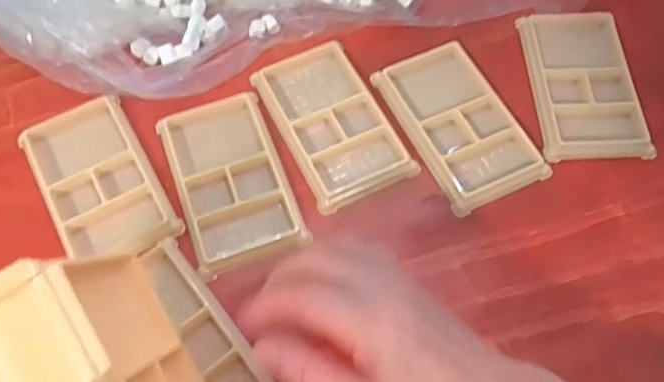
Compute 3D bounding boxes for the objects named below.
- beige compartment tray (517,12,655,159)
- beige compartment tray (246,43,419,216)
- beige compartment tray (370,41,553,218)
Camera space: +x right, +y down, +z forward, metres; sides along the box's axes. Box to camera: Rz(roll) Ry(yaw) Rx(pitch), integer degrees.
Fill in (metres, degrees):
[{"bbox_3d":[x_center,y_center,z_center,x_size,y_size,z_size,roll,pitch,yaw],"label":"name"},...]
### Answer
[{"bbox_3d":[0.197,-0.086,0.460,0.073,0.012,0.133,-2,63,0],"label":"beige compartment tray"},{"bbox_3d":[0.000,-0.055,0.453,0.080,0.018,0.136,-24,65,-11],"label":"beige compartment tray"},{"bbox_3d":[0.096,-0.052,0.449,0.076,0.020,0.135,-24,65,-10],"label":"beige compartment tray"}]

